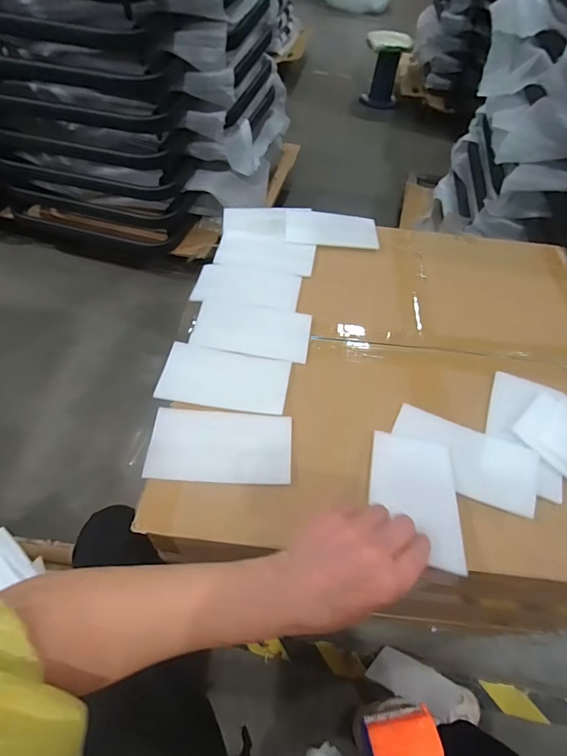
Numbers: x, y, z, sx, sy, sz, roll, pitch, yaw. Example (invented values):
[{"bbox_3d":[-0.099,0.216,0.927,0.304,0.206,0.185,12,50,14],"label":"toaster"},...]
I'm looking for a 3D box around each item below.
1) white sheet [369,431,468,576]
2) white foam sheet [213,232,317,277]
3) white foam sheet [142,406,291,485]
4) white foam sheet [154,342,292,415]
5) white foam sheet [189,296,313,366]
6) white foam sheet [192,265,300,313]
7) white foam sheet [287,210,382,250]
[{"bbox_3d":[0.119,0.106,0.380,0.075,0.010,0.142,3,36,13],"label":"white sheet"},{"bbox_3d":[-0.026,-0.187,0.619,0.143,0.006,0.073,9,54,1],"label":"white foam sheet"},{"bbox_3d":[-0.063,0.068,0.418,0.139,0.004,0.076,3,54,-3],"label":"white foam sheet"},{"bbox_3d":[-0.066,0.000,0.474,0.140,0.008,0.079,9,54,1],"label":"white foam sheet"},{"bbox_3d":[-0.039,-0.062,0.524,0.142,0.005,0.084,10,54,2],"label":"white foam sheet"},{"bbox_3d":[-0.049,-0.128,0.573,0.141,0.006,0.080,7,54,-1],"label":"white foam sheet"},{"bbox_3d":[0.076,-0.238,0.656,0.142,0.007,0.081,2,57,1],"label":"white foam sheet"}]

